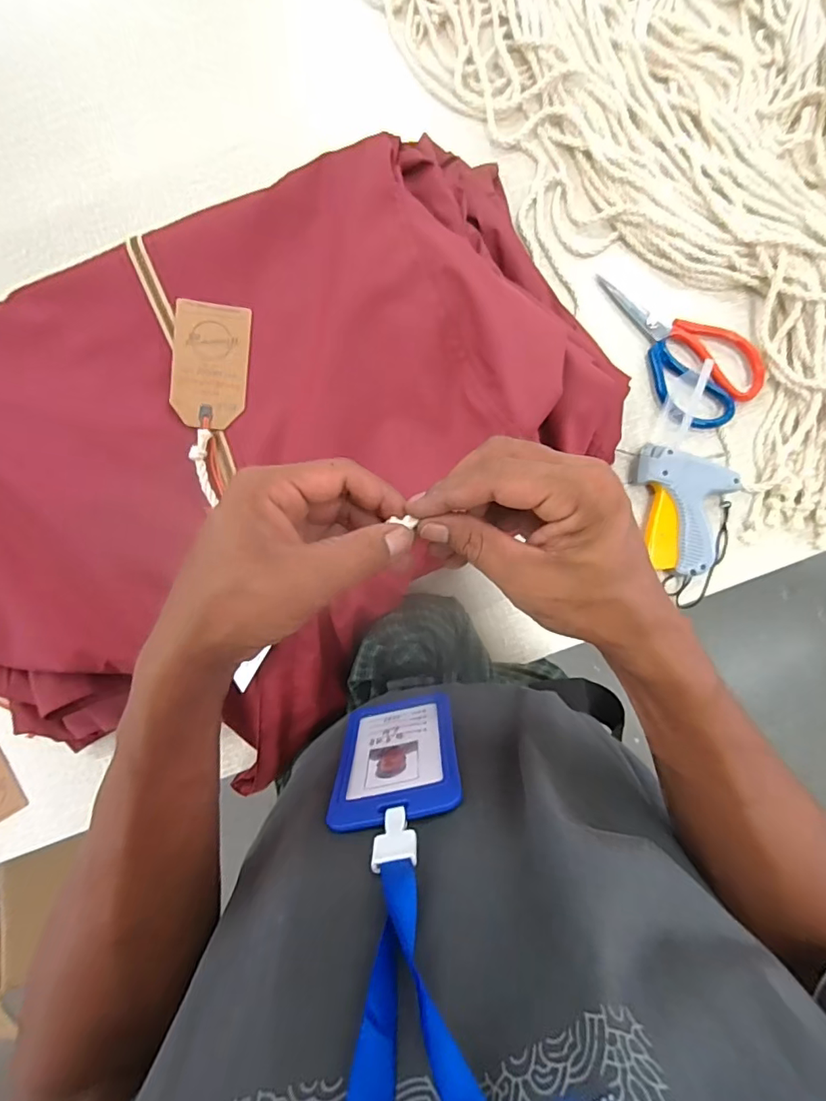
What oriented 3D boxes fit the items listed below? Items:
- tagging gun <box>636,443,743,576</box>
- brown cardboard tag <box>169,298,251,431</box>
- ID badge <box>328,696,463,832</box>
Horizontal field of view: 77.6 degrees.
[{"bbox_3d":[0.254,-0.038,0.495,0.094,0.023,0.107,20,88,3],"label":"tagging gun"},{"bbox_3d":[-0.164,-0.150,0.417,0.058,0.004,0.098,5,90,-7],"label":"brown cardboard tag"},{"bbox_3d":[-0.009,0.118,0.302,0.069,0.115,0.004,-12,102,3],"label":"ID badge"}]

